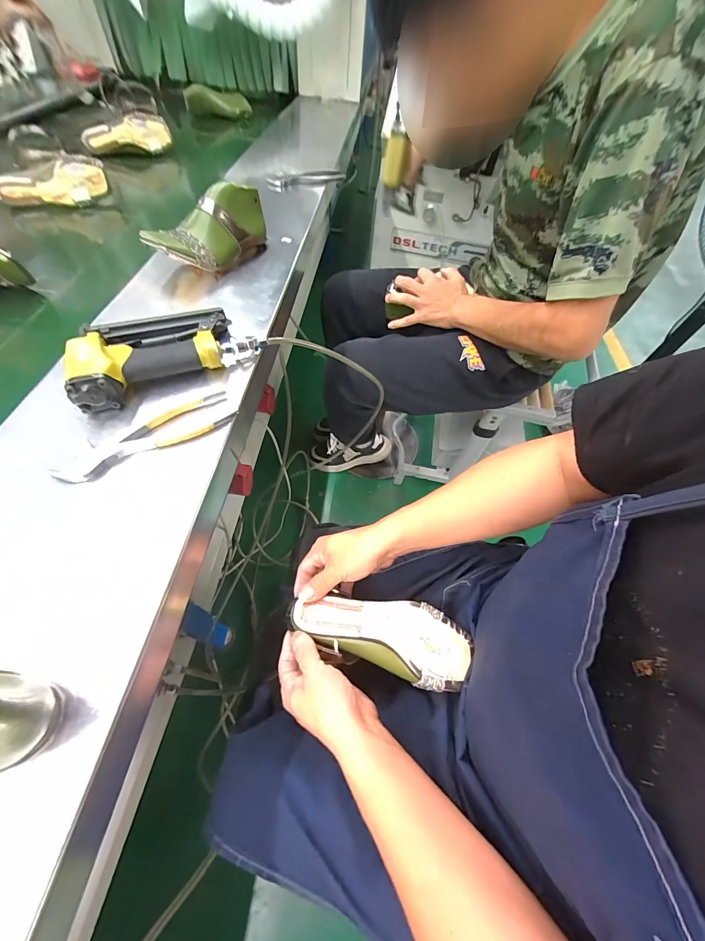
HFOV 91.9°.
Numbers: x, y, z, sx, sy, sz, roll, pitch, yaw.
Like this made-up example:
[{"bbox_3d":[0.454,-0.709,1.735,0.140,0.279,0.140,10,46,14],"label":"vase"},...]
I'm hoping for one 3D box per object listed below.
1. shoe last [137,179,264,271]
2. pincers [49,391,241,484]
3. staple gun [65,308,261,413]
[{"bbox_3d":[-0.242,-0.404,0.593,0.088,0.107,0.217,22,59,10],"label":"shoe last"},{"bbox_3d":[-0.228,-0.038,0.387,0.191,0.017,0.051,-32,66,-22],"label":"pincers"},{"bbox_3d":[-0.252,-0.164,0.447,0.223,0.049,0.119,-28,64,-20],"label":"staple gun"}]

